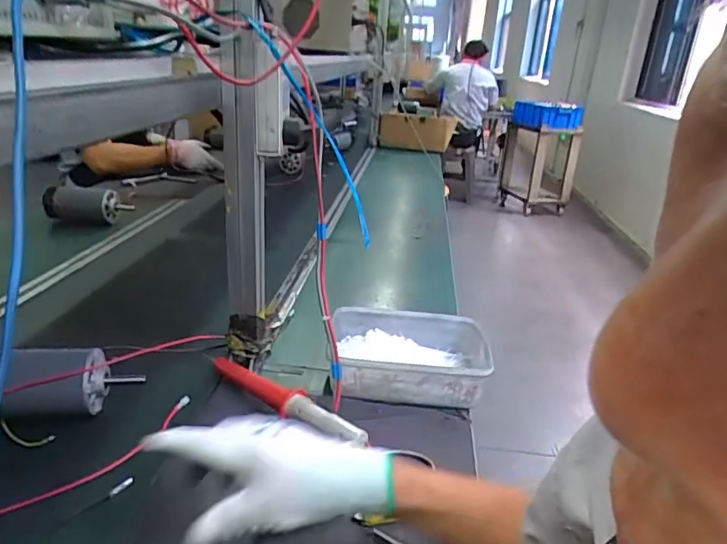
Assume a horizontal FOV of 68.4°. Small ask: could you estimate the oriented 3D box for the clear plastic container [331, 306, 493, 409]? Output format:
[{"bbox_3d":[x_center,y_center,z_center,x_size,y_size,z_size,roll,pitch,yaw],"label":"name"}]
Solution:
[{"bbox_3d":[0.063,0.118,0.751,0.218,0.063,0.154,4,24,1],"label":"clear plastic container"}]

